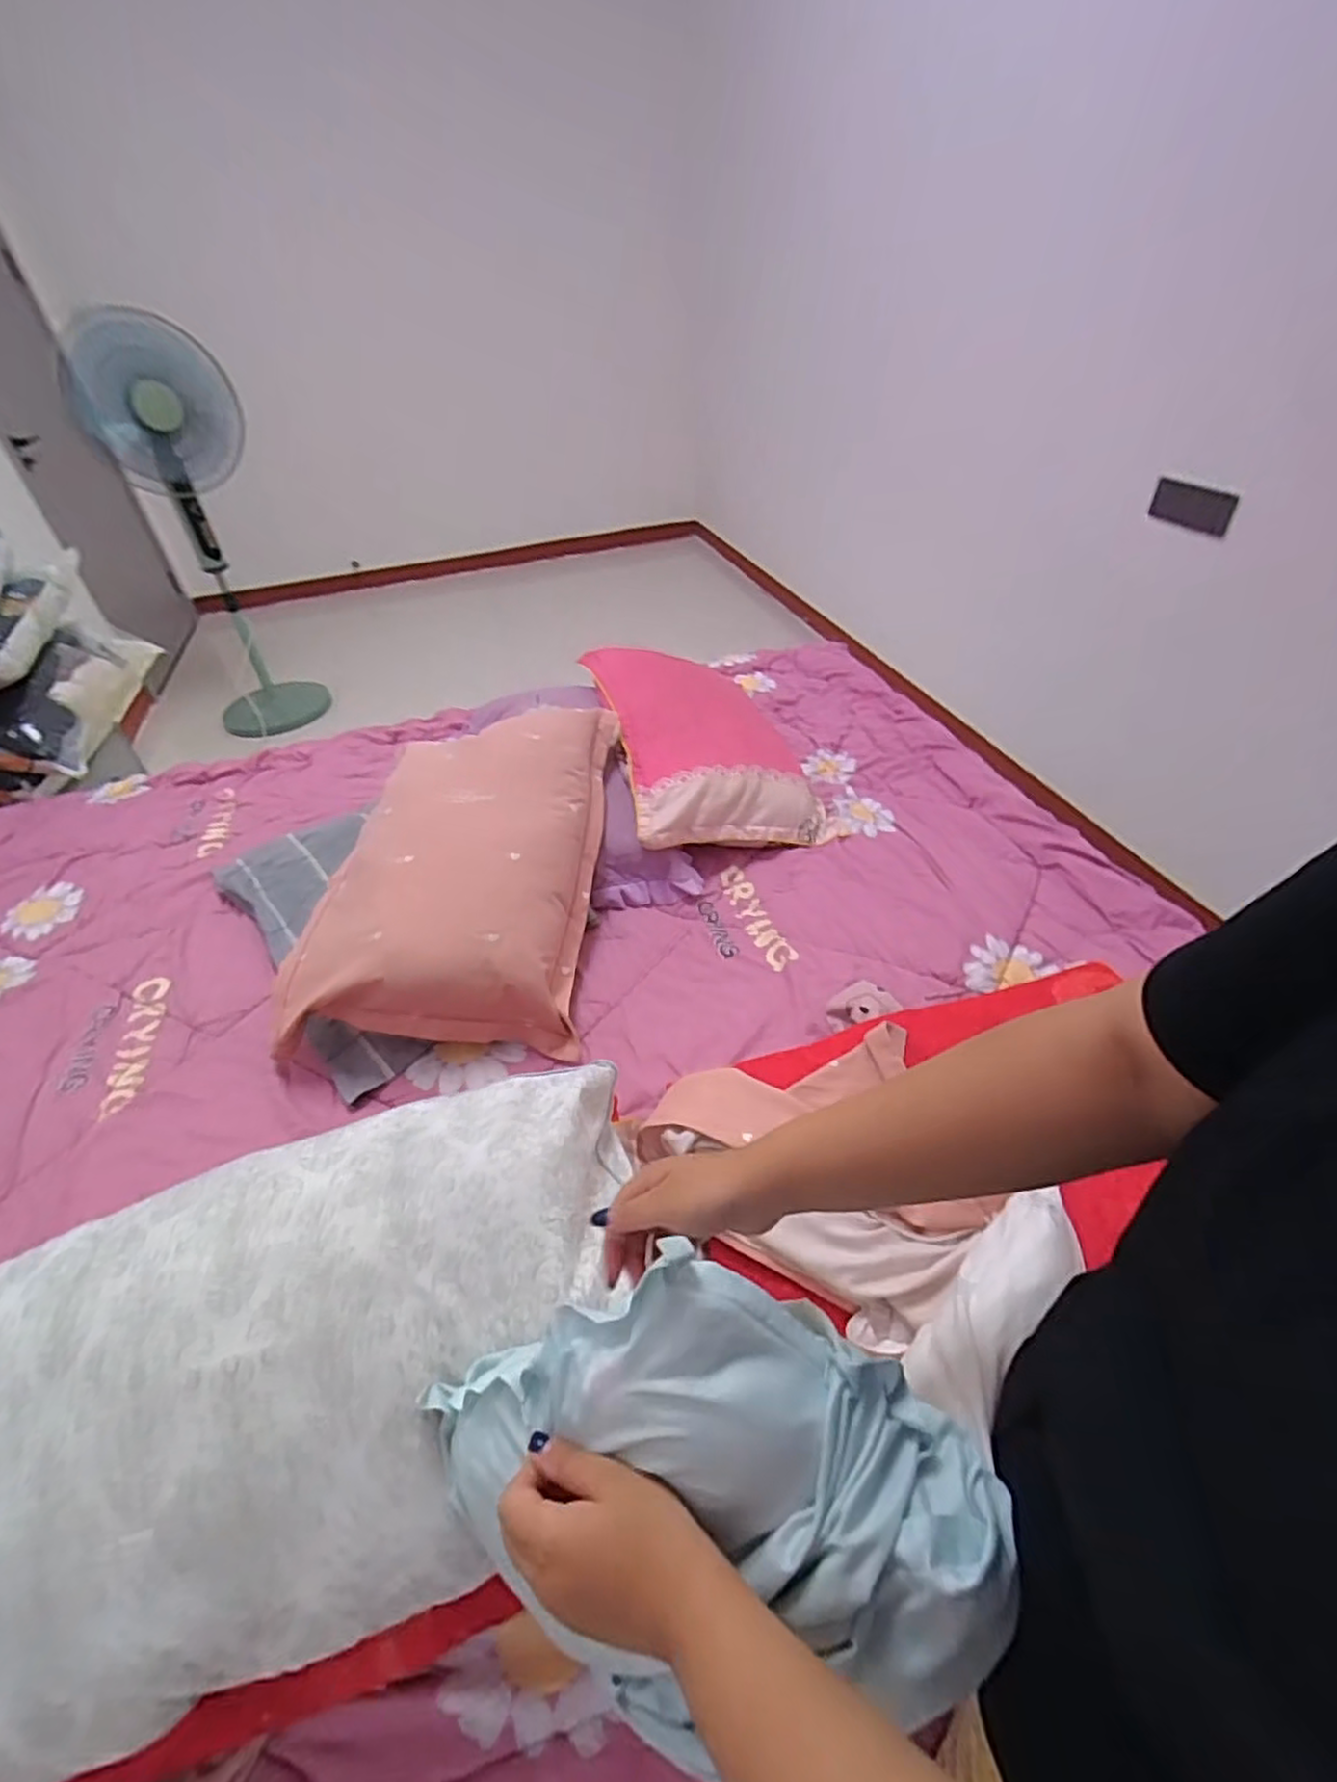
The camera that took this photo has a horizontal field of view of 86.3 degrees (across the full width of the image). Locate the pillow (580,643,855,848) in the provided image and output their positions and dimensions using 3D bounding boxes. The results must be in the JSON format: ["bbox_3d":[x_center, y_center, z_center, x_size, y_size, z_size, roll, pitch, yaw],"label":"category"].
[{"bbox_3d":[0.076,-0.317,1.420,0.378,0.103,0.591,1,45,-21],"label":"pillow"}]

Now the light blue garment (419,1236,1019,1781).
[{"bbox_3d":[0.011,0.321,0.385,0.286,0.195,0.188,-12,43,-7],"label":"light blue garment"}]

